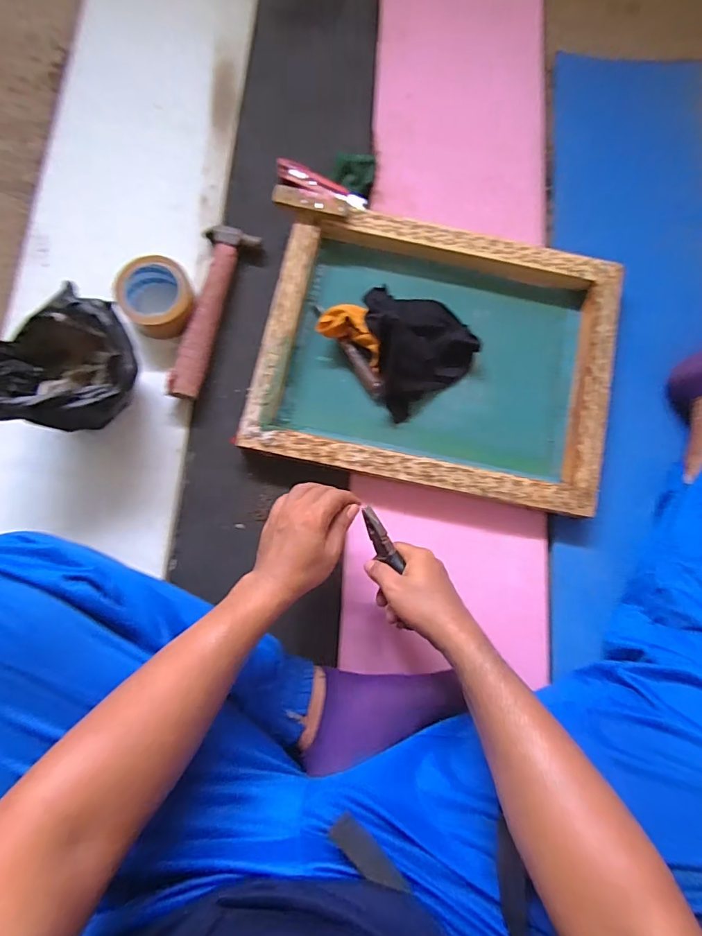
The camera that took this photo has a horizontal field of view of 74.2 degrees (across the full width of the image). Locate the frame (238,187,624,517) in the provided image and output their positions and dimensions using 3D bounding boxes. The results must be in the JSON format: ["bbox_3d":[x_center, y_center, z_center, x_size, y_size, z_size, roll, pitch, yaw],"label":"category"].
[{"bbox_3d":[0.122,-0.159,0.662,0.485,0.050,0.377,12,79,0],"label":"frame"}]

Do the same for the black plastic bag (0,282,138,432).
[{"bbox_3d":[-0.343,-0.118,0.580,0.148,0.152,0.153,3,80,-2],"label":"black plastic bag"}]

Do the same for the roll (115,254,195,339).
[{"bbox_3d":[-0.265,-0.236,0.639,0.092,0.060,0.100,0,80,-2],"label":"roll"}]

